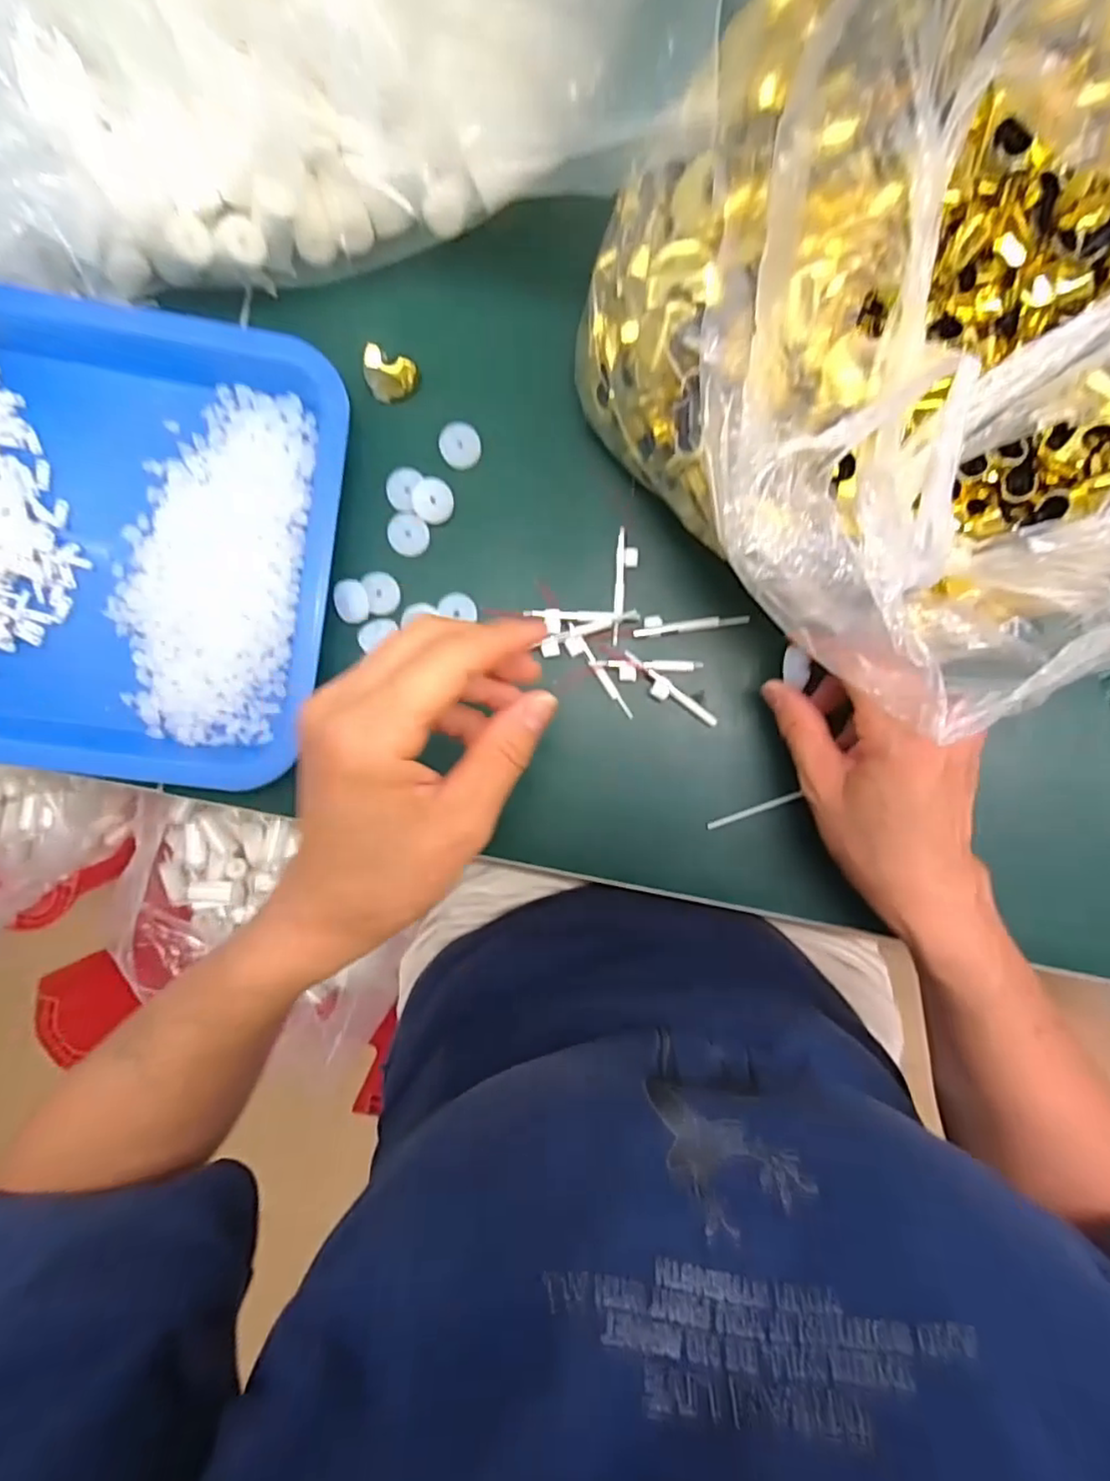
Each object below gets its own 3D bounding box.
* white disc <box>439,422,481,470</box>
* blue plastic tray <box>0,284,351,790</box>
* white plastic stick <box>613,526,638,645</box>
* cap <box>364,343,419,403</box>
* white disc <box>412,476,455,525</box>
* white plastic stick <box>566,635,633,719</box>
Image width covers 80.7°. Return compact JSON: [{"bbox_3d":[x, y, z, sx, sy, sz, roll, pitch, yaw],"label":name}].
[{"bbox_3d":[-0.050,-0.155,0.343,0.021,0.007,0.021,0,91,-5],"label":"white disc"},{"bbox_3d":[-0.256,-0.102,0.325,0.278,0.033,0.230,8,91,-5],"label":"blue plastic tray"},{"bbox_3d":[0.037,-0.079,0.339,0.011,0.004,0.059,3,91,-5],"label":"white plastic stick"},{"bbox_3d":[-0.087,-0.189,0.339,0.028,0.010,0.022,23,89,-5],"label":"cap"},{"bbox_3d":[-0.063,-0.125,0.341,0.021,0.008,0.021,-34,94,-3],"label":"white disc"},{"bbox_3d":[0.021,-0.034,0.341,0.009,0.004,0.057,-33,94,-3],"label":"white plastic stick"}]

